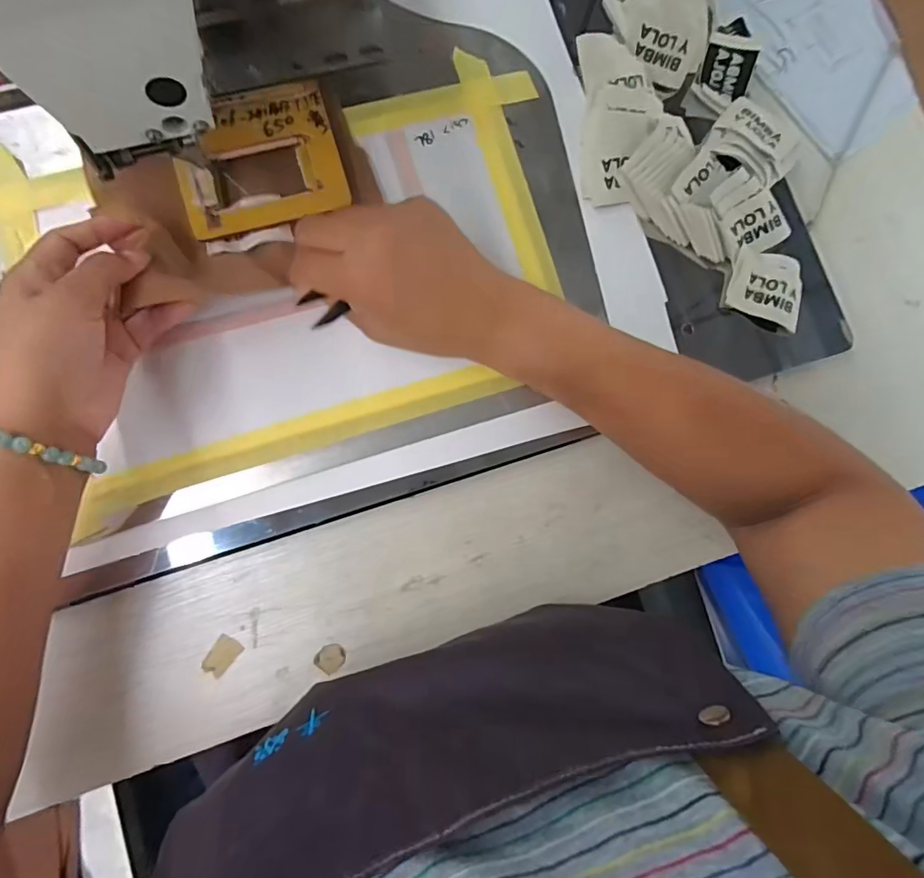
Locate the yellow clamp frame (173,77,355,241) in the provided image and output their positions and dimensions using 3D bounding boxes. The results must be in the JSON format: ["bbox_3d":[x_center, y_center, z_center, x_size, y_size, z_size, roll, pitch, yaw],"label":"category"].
[{"bbox_3d":[-0.136,-0.188,0.342,0.105,0.012,0.089,-18,89,-8],"label":"yellow clamp frame"}]

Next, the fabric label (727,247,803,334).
[{"bbox_3d":[0.226,-0.112,0.376,0.052,0.012,0.052,14,83,-5],"label":"fabric label"}]

